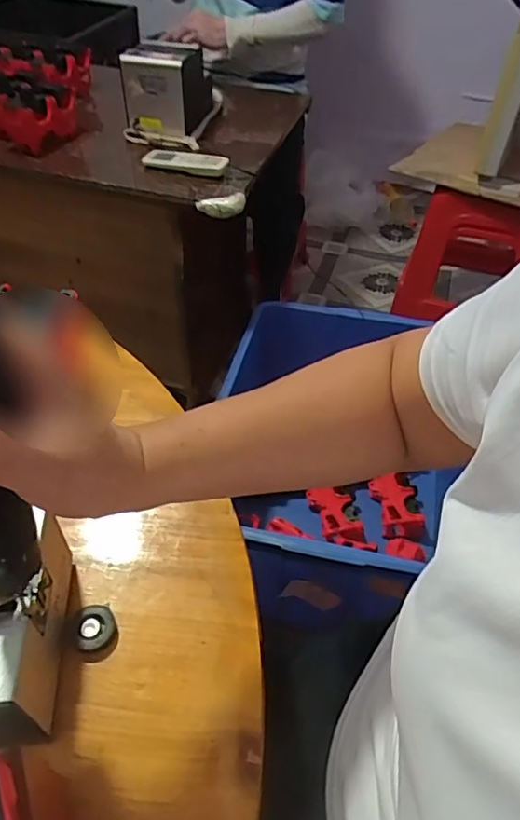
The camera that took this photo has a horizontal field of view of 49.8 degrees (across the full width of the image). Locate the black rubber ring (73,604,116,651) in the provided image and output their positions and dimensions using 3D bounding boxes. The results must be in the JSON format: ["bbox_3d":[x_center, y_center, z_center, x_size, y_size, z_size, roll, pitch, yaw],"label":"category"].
[{"bbox_3d":[-0.113,0.150,0.385,0.028,0.006,0.030,1,48,-1],"label":"black rubber ring"}]

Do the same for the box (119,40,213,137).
[{"bbox_3d":[-0.184,-0.621,1.090,0.135,0.160,0.122,10,49,7],"label":"box"}]

